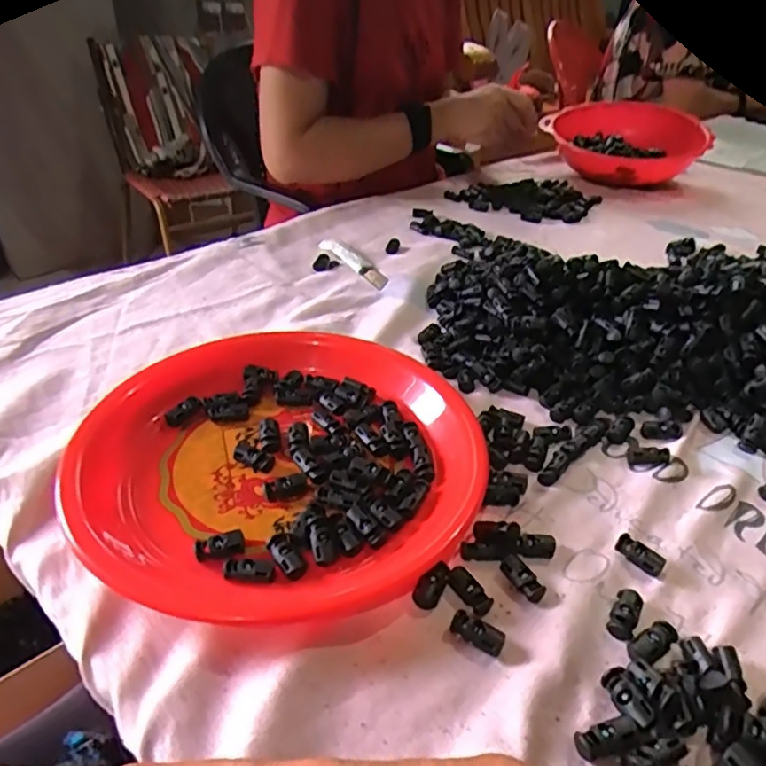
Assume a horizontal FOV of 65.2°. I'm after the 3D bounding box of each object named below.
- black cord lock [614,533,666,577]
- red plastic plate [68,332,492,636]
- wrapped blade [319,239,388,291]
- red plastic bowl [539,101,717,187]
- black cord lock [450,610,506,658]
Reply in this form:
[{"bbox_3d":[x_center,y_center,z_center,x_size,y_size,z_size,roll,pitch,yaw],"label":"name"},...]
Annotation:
[{"bbox_3d":[0.149,0.100,0.346,0.011,0.011,0.027,-25,44,-30],"label":"black cord lock"},{"bbox_3d":[-0.067,0.037,0.389,0.246,0.038,0.238,0,37,0],"label":"red plastic plate"},{"bbox_3d":[-0.030,-0.133,0.656,0.033,0.016,0.114,-20,41,-25],"label":"wrapped blade"},{"bbox_3d":[0.396,-0.390,0.977,0.230,0.085,0.230,19,40,23],"label":"red plastic bowl"},{"bbox_3d":[0.048,0.128,0.305,0.027,0.010,0.012,19,41,23],"label":"black cord lock"}]

